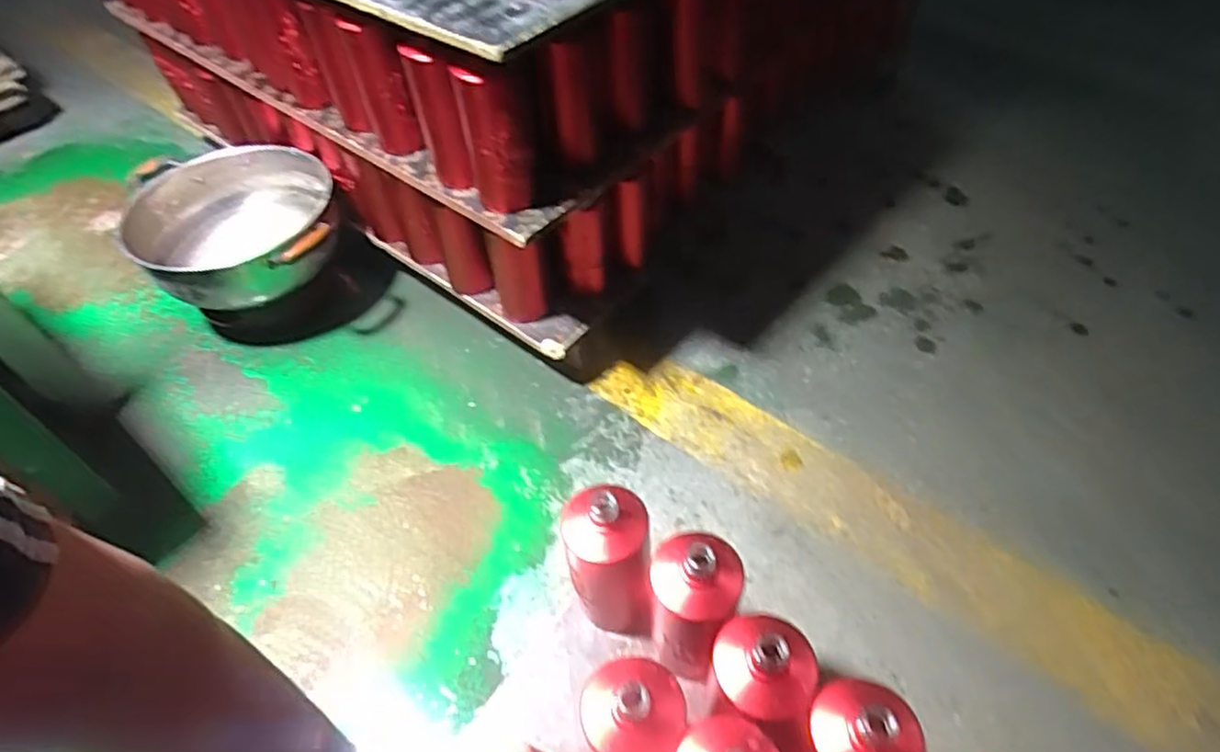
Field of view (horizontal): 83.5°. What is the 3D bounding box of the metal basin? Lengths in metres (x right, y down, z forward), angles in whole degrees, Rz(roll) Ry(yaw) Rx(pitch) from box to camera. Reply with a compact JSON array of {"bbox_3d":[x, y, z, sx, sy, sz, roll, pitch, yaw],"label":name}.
[{"bbox_3d":[-0.625,-0.250,1.175,0.315,0.143,0.357,-19,52,-12],"label":"metal basin"}]

